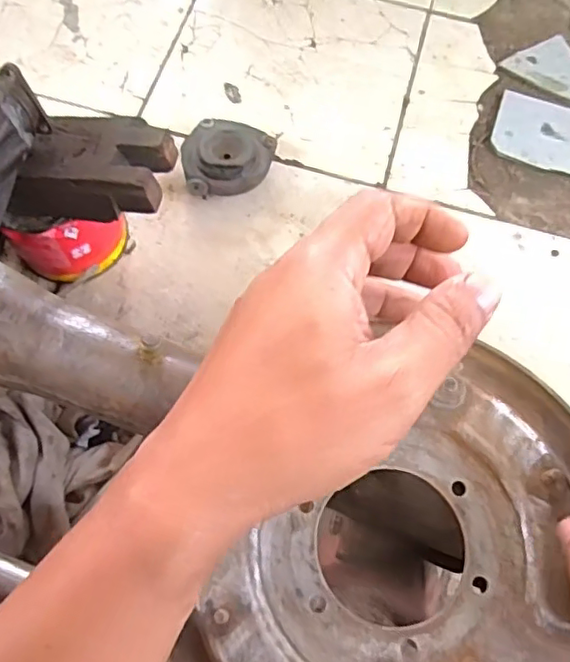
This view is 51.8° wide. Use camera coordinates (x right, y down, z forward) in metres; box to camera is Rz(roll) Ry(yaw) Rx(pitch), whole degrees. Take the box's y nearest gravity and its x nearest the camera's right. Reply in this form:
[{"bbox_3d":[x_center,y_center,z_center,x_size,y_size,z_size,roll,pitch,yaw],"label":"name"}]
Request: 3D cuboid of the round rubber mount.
[{"bbox_3d":[-0.086,-0.260,0.890,0.130,0.044,0.134,1,69,-2],"label":"round rubber mount"}]

